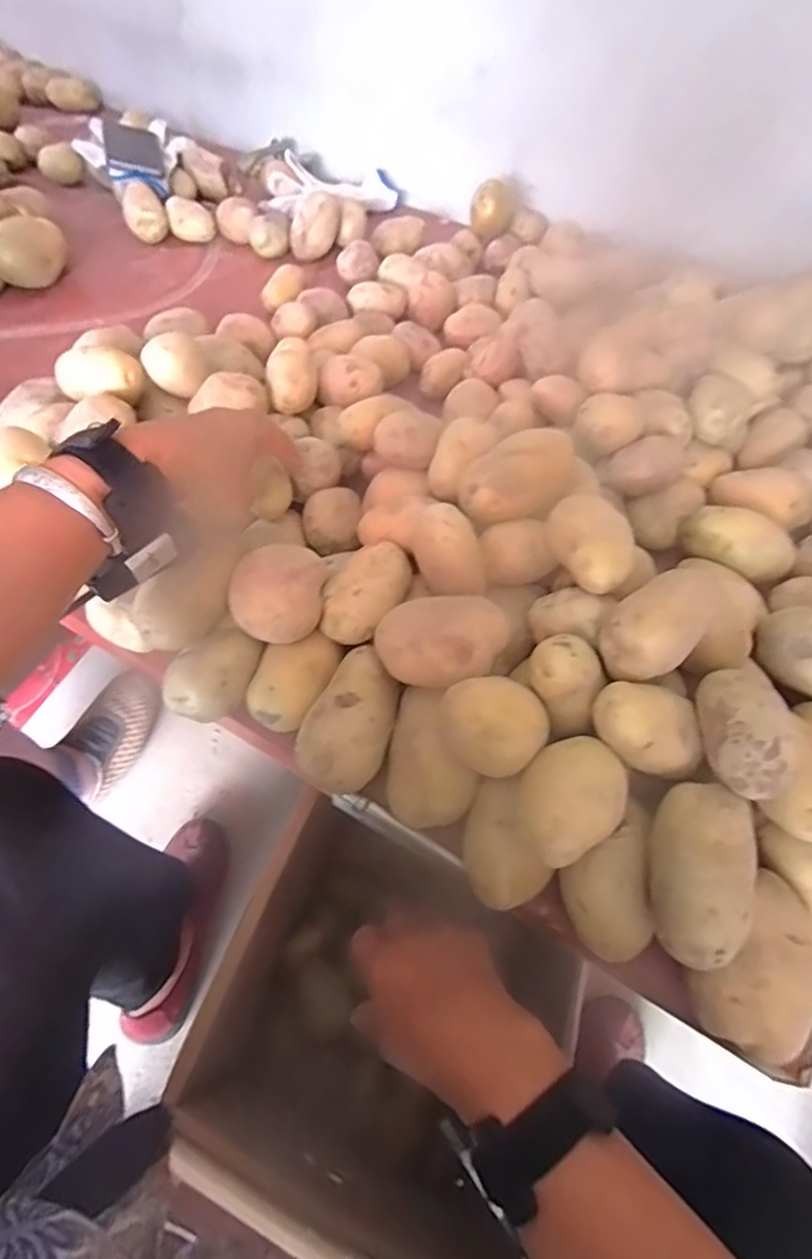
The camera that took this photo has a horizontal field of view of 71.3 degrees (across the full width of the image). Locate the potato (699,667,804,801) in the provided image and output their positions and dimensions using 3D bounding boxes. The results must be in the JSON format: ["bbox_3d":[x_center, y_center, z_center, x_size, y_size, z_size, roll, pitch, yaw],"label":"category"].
[{"bbox_3d":[0.182,0.053,0.303,0.039,0.029,0.069,5,59,-2],"label":"potato"}]

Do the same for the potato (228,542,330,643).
[{"bbox_3d":[-0.084,-0.028,0.379,0.058,0.047,0.068,2,59,-3],"label":"potato"}]

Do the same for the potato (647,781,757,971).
[{"bbox_3d":[0.153,0.125,0.294,0.048,0.043,0.087,21,60,8],"label":"potato"}]

